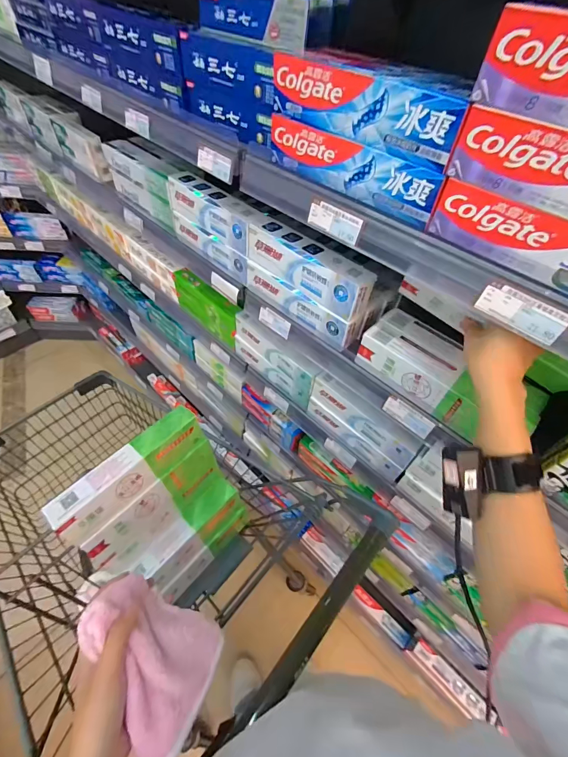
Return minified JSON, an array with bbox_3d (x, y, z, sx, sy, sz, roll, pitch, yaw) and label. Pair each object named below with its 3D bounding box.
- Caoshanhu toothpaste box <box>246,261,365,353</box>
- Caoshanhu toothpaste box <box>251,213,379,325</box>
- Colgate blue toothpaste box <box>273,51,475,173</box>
[{"bbox_3d":[0.024,-0.129,0.563,0.226,0.060,0.040,33,56,20],"label":"Caoshanhu toothpaste box"},{"bbox_3d":[0.033,-0.177,0.525,0.049,0.061,0.222,-36,62,-29],"label":"Caoshanhu toothpaste box"},{"bbox_3d":[0.086,-0.280,0.338,0.216,0.059,0.054,39,58,24],"label":"Colgate blue toothpaste box"}]

